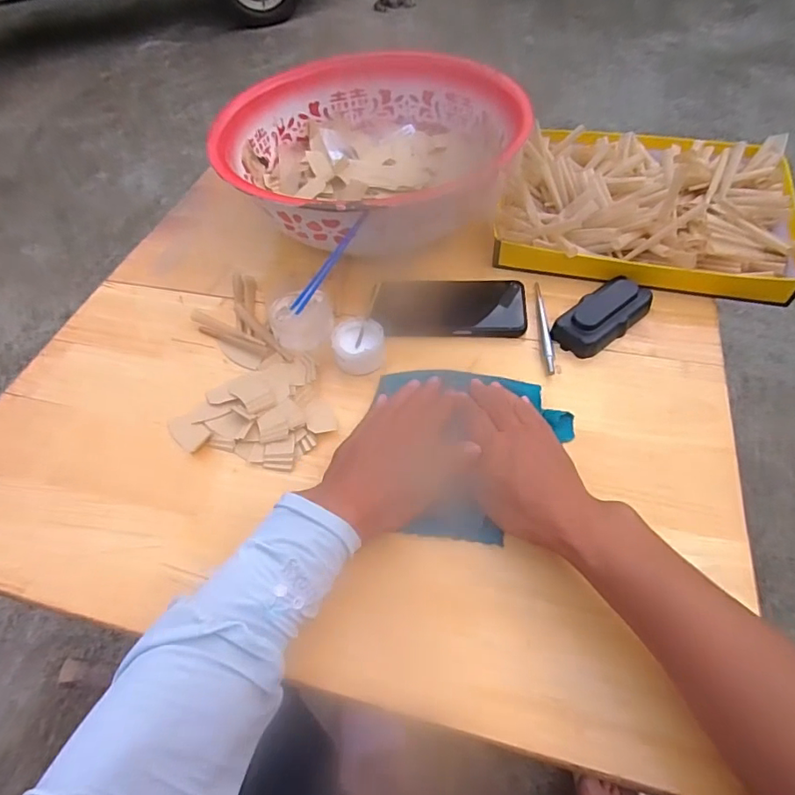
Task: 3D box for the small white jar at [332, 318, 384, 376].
[{"bbox_3d":[-0.038,-0.050,0.493,0.049,0.024,0.052,-2,53,3],"label":"small white jar"}]

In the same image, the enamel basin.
[{"bbox_3d":[-0.035,-0.294,0.612,0.336,0.097,0.321,-33,58,-19],"label":"enamel basin"}]

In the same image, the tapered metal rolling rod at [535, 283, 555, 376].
[{"bbox_3d":[0.149,-0.073,0.516,0.009,0.012,0.120,0,53,4],"label":"tapered metal rolling rod"}]

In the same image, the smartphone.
[{"bbox_3d":[0.056,-0.099,0.547,0.161,0.009,0.072,3,54,7],"label":"smartphone"}]

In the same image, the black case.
[{"bbox_3d":[0.205,-0.083,0.506,0.107,0.029,0.050,-38,59,-22],"label":"black case"}]

